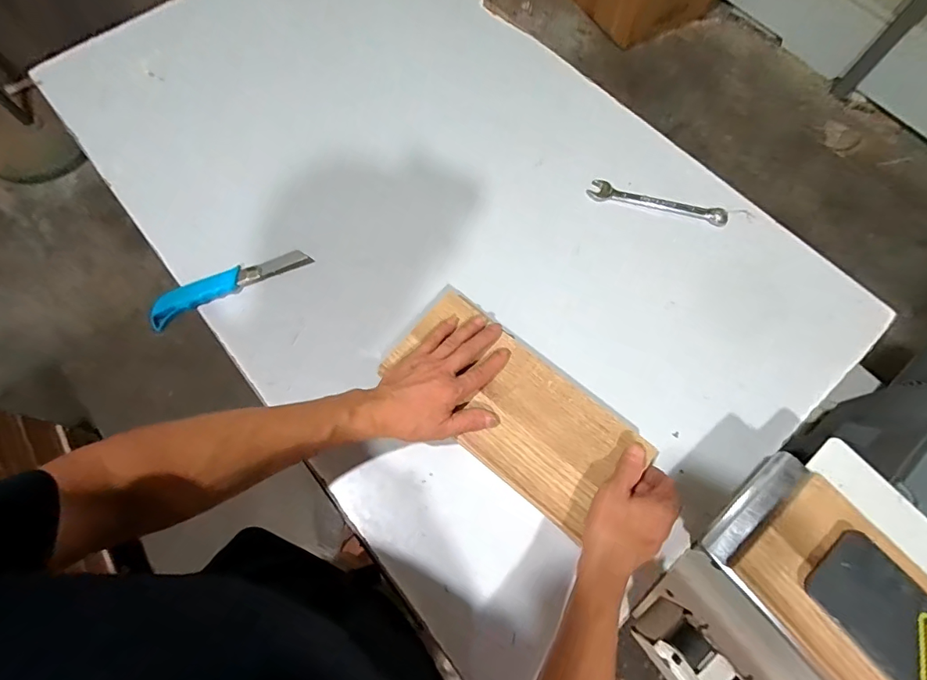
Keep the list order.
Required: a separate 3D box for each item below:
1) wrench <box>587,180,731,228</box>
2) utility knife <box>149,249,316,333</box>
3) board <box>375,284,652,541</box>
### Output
[{"bbox_3d":[0.278,-0.196,0.653,0.194,0.014,0.025,16,71,6],"label":"wrench"},{"bbox_3d":[-0.313,-0.078,0.613,0.211,0.019,0.047,-26,72,-9],"label":"utility knife"},{"bbox_3d":[0.047,0.071,0.517,0.279,0.011,0.132,38,74,13],"label":"board"}]

